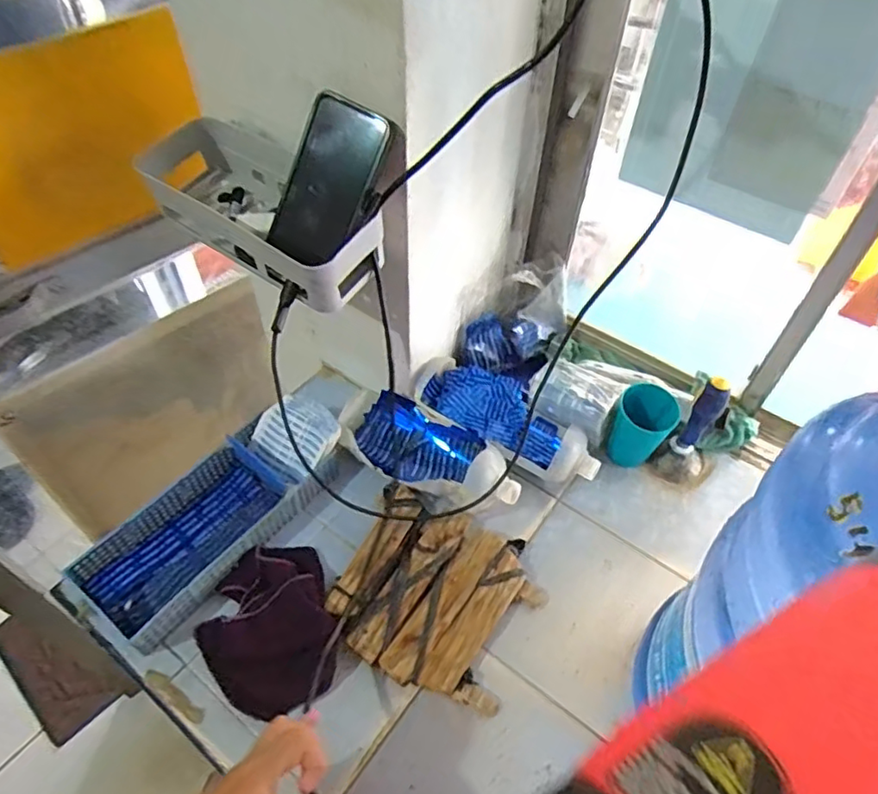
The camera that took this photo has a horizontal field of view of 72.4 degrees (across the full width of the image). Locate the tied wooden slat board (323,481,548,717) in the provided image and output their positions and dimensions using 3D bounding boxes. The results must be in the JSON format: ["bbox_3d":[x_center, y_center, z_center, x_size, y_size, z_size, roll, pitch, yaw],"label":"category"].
[{"bbox_3d":[-0.002,0.208,0.641,0.197,0.031,0.186,26,58,17],"label":"tied wooden slat board"}]

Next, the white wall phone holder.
[{"bbox_3d":[-0.185,-0.192,0.607,0.281,0.078,0.113,31,56,22],"label":"white wall phone holder"}]

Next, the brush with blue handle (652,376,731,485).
[{"bbox_3d":[0.306,0.043,0.702,0.058,0.150,0.060,0,54,-1],"label":"brush with blue handle"}]

